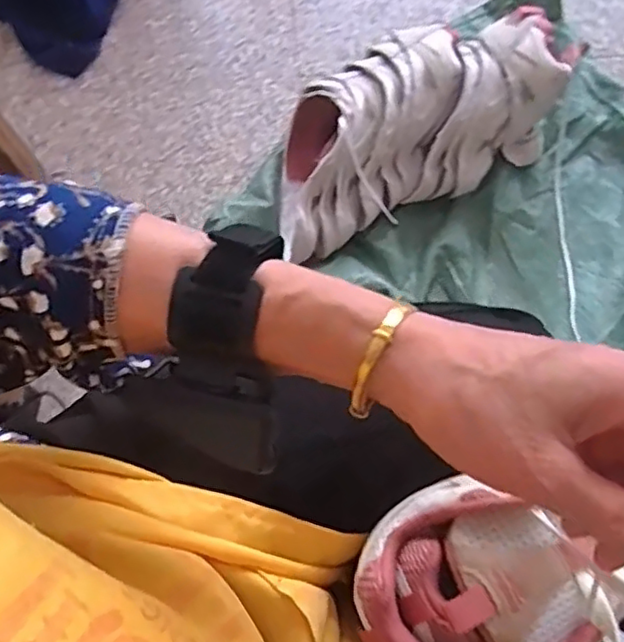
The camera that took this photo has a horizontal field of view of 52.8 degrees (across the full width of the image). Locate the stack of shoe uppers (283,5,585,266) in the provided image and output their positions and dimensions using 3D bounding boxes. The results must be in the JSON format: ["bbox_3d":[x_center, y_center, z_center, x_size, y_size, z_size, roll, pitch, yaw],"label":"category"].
[{"bbox_3d":[0.149,-0.270,0.862,0.412,0.169,0.202,-24,76,-8],"label":"stack of shoe uppers"}]

